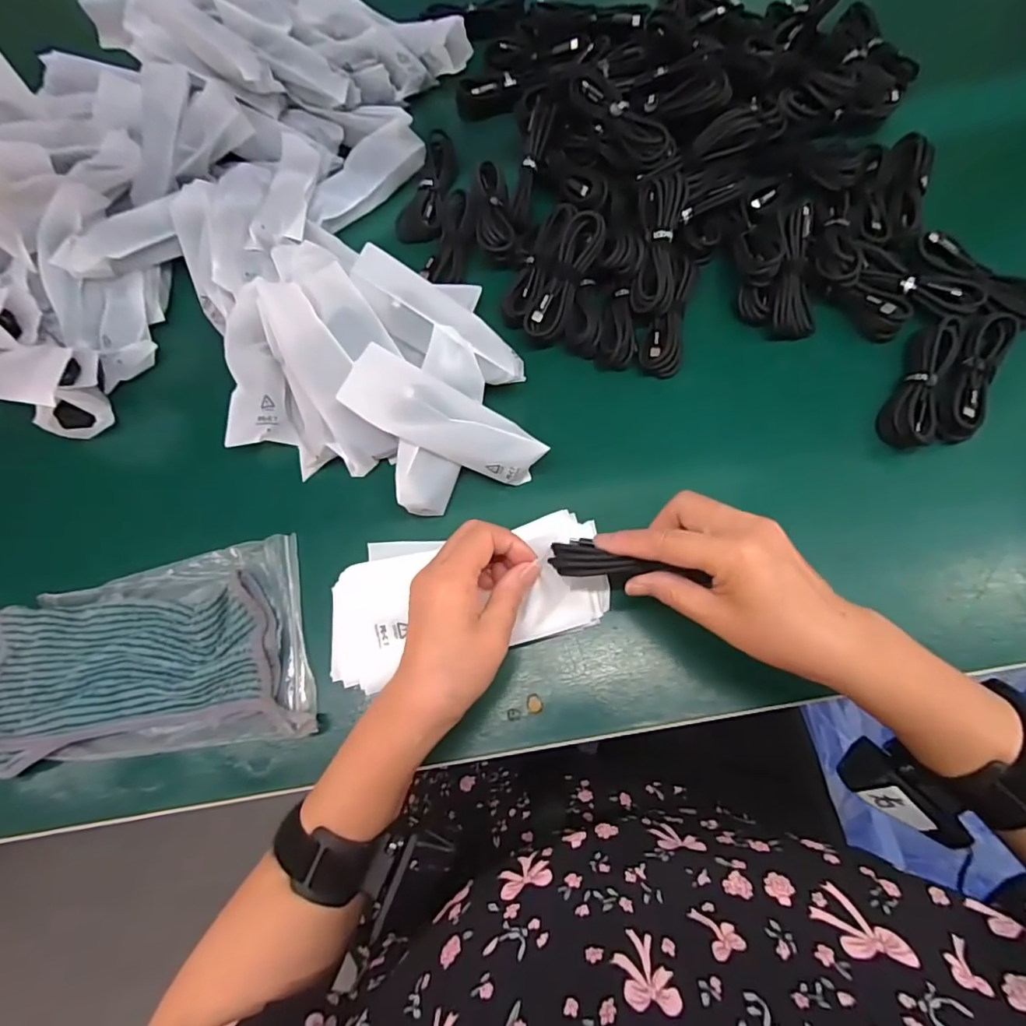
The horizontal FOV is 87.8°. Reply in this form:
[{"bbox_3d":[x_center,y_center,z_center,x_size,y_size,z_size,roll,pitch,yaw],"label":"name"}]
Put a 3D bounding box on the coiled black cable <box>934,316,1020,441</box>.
[{"bbox_3d":[0.357,-0.108,0.414,0.030,0.024,0.115,29,76,12],"label":"coiled black cable"}]

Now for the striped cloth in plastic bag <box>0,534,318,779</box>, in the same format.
[{"bbox_3d":[-0.269,0.104,0.390,0.238,0.014,0.141,-10,72,1],"label":"striped cloth in plastic bag"}]

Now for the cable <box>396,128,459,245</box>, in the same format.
[{"bbox_3d":[-0.079,-0.313,0.512,0.039,0.024,0.107,12,73,8],"label":"cable"}]

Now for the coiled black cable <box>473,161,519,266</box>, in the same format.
[{"bbox_3d":[-0.017,-0.276,0.481,0.034,0.023,0.105,-7,72,2],"label":"coiled black cable"}]

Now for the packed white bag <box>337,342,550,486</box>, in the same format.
[{"bbox_3d":[-0.049,-0.071,0.398,0.146,0.038,0.052,24,80,6],"label":"packed white bag"}]

